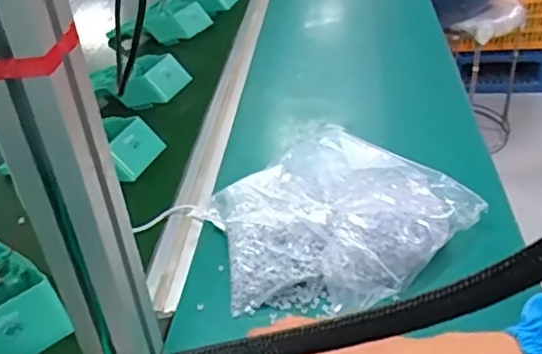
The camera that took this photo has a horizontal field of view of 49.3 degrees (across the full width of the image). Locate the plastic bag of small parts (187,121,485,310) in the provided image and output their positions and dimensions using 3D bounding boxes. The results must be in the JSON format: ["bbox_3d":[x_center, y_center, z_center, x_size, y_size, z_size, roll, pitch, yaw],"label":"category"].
[{"bbox_3d":[0.056,0.034,0.541,0.225,0.063,0.179,-23,39,-24],"label":"plastic bag of small parts"}]

